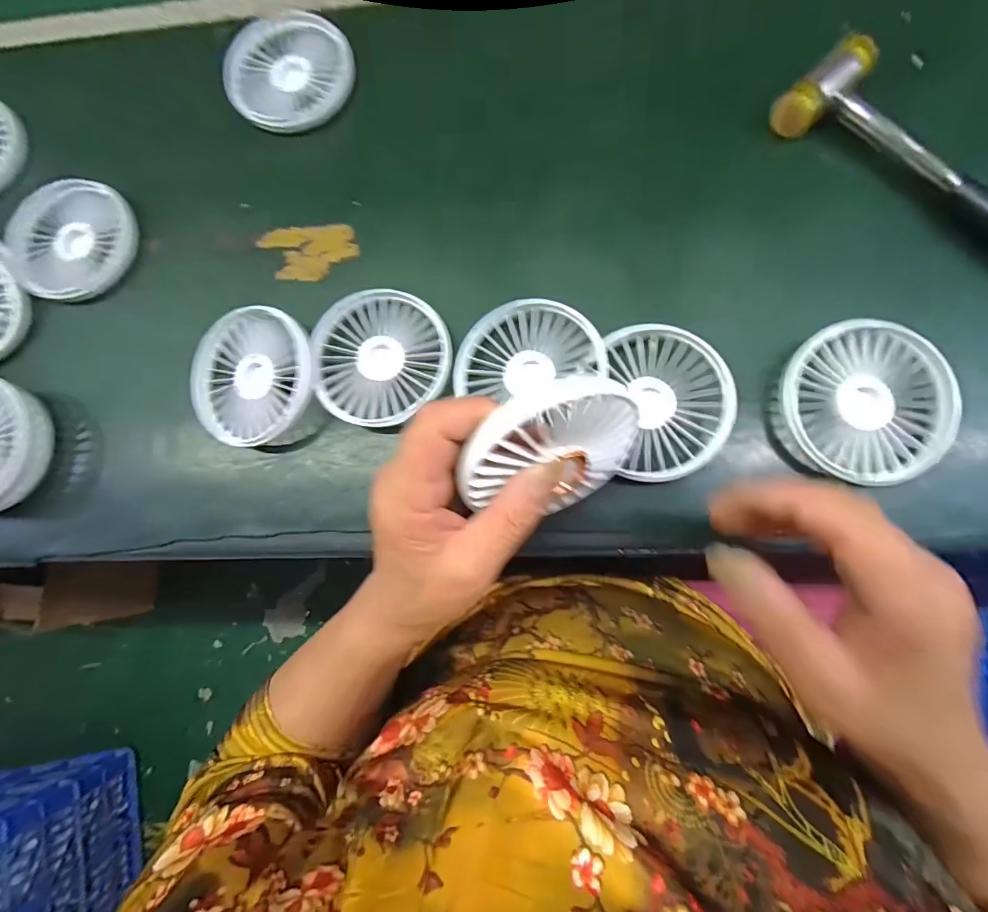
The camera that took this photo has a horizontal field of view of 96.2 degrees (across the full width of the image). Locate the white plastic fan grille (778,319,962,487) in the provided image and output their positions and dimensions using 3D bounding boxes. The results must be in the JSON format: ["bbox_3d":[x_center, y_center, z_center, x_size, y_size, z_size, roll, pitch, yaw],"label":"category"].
[{"bbox_3d":[0.207,-0.031,0.249,0.088,0.016,0.087,10,82,8],"label":"white plastic fan grille"}]

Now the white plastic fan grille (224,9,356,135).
[{"bbox_3d":[-0.150,-0.282,0.327,0.091,0.016,0.081,-11,80,5],"label":"white plastic fan grille"}]

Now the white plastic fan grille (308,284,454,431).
[{"bbox_3d":[-0.074,-0.065,0.286,0.084,0.014,0.091,-1,81,7],"label":"white plastic fan grille"}]

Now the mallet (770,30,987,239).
[{"bbox_3d":[0.278,-0.153,0.258,0.056,0.021,0.237,-45,79,-2],"label":"mallet"}]

